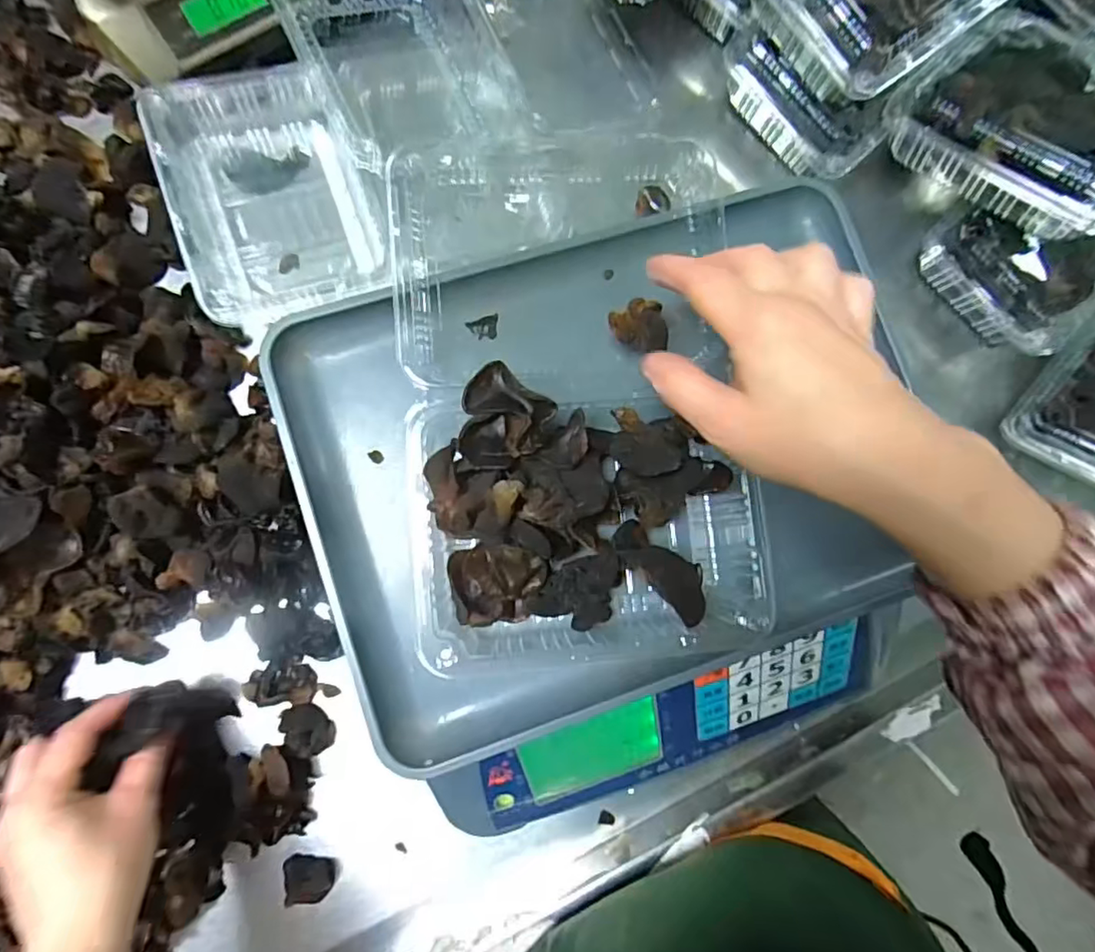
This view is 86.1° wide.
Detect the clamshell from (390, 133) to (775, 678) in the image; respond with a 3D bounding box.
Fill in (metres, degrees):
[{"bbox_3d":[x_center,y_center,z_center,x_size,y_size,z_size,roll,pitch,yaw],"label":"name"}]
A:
[{"bbox_3d":[0.013,-0.050,0.303,0.173,0.055,0.288,-3,84,-5],"label":"clamshell"}]

